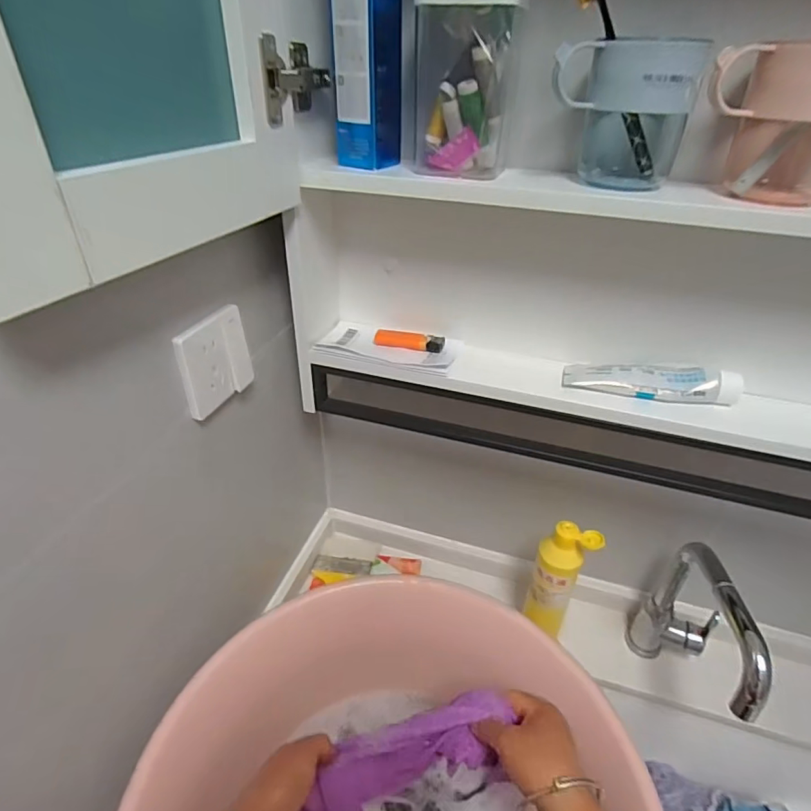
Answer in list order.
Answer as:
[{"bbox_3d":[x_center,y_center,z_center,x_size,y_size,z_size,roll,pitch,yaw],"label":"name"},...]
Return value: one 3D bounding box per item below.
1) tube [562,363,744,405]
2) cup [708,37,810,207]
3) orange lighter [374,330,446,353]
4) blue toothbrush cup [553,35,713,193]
[{"bbox_3d":[0.248,-0.026,0.511,0.162,0.031,0.040,12,36,14],"label":"tube"},{"bbox_3d":[0.285,-0.212,0.379,0.098,0.102,0.074,26,42,30],"label":"cup"},{"bbox_3d":[0.004,-0.075,0.583,0.080,0.013,0.024,7,35,8],"label":"orange lighter"},{"bbox_3d":[0.177,-0.237,0.416,0.105,0.102,0.068,15,37,19],"label":"blue toothbrush cup"}]

